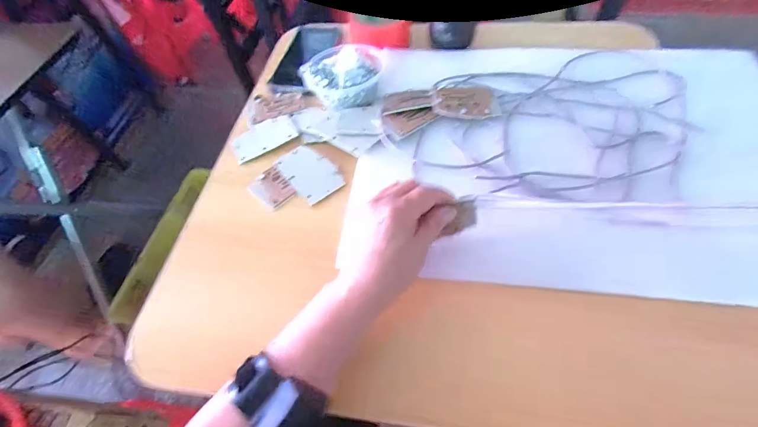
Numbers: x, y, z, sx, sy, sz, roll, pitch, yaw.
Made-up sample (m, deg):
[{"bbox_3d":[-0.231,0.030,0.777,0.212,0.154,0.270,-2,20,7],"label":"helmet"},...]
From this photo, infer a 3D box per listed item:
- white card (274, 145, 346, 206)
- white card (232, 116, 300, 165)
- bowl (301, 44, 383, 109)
[{"bbox_3d":[-0.085,-0.050,0.436,0.053,0.004,0.089,-37,59,-14],"label":"white card"},{"bbox_3d":[-0.154,-0.102,0.480,0.086,0.009,0.053,-30,60,-14],"label":"white card"},{"bbox_3d":[-0.048,-0.191,0.482,0.107,0.049,0.088,-2,57,4],"label":"bowl"}]

